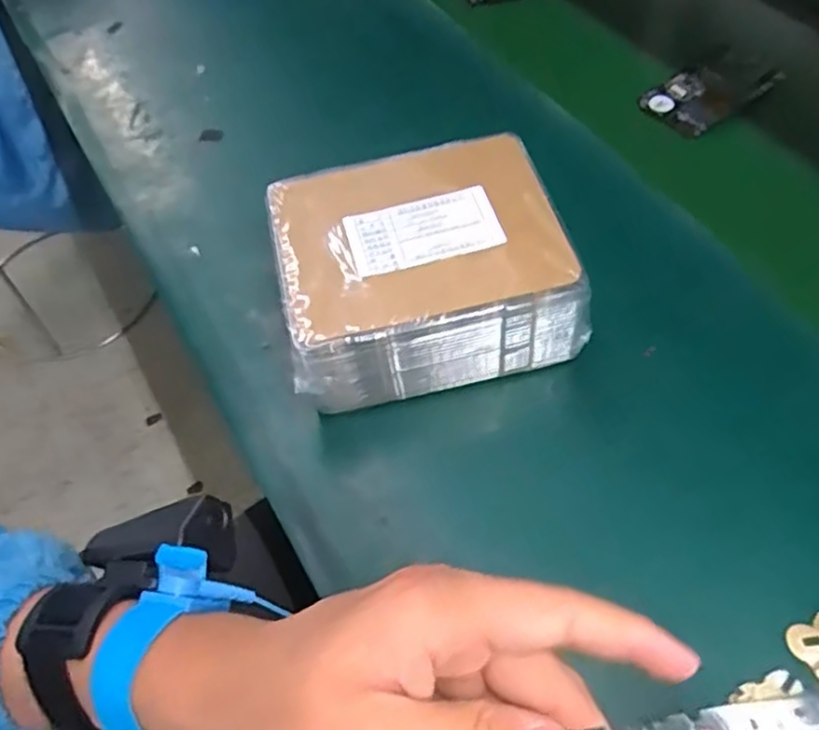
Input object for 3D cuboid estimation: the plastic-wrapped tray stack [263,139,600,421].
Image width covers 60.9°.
[{"bbox_3d":[0.008,-0.059,0.444,0.171,0.077,0.136,-14,57,-7],"label":"plastic-wrapped tray stack"}]

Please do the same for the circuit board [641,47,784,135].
[{"bbox_3d":[0.262,-0.239,0.607,0.113,0.012,0.064,-32,61,-18],"label":"circuit board"}]

